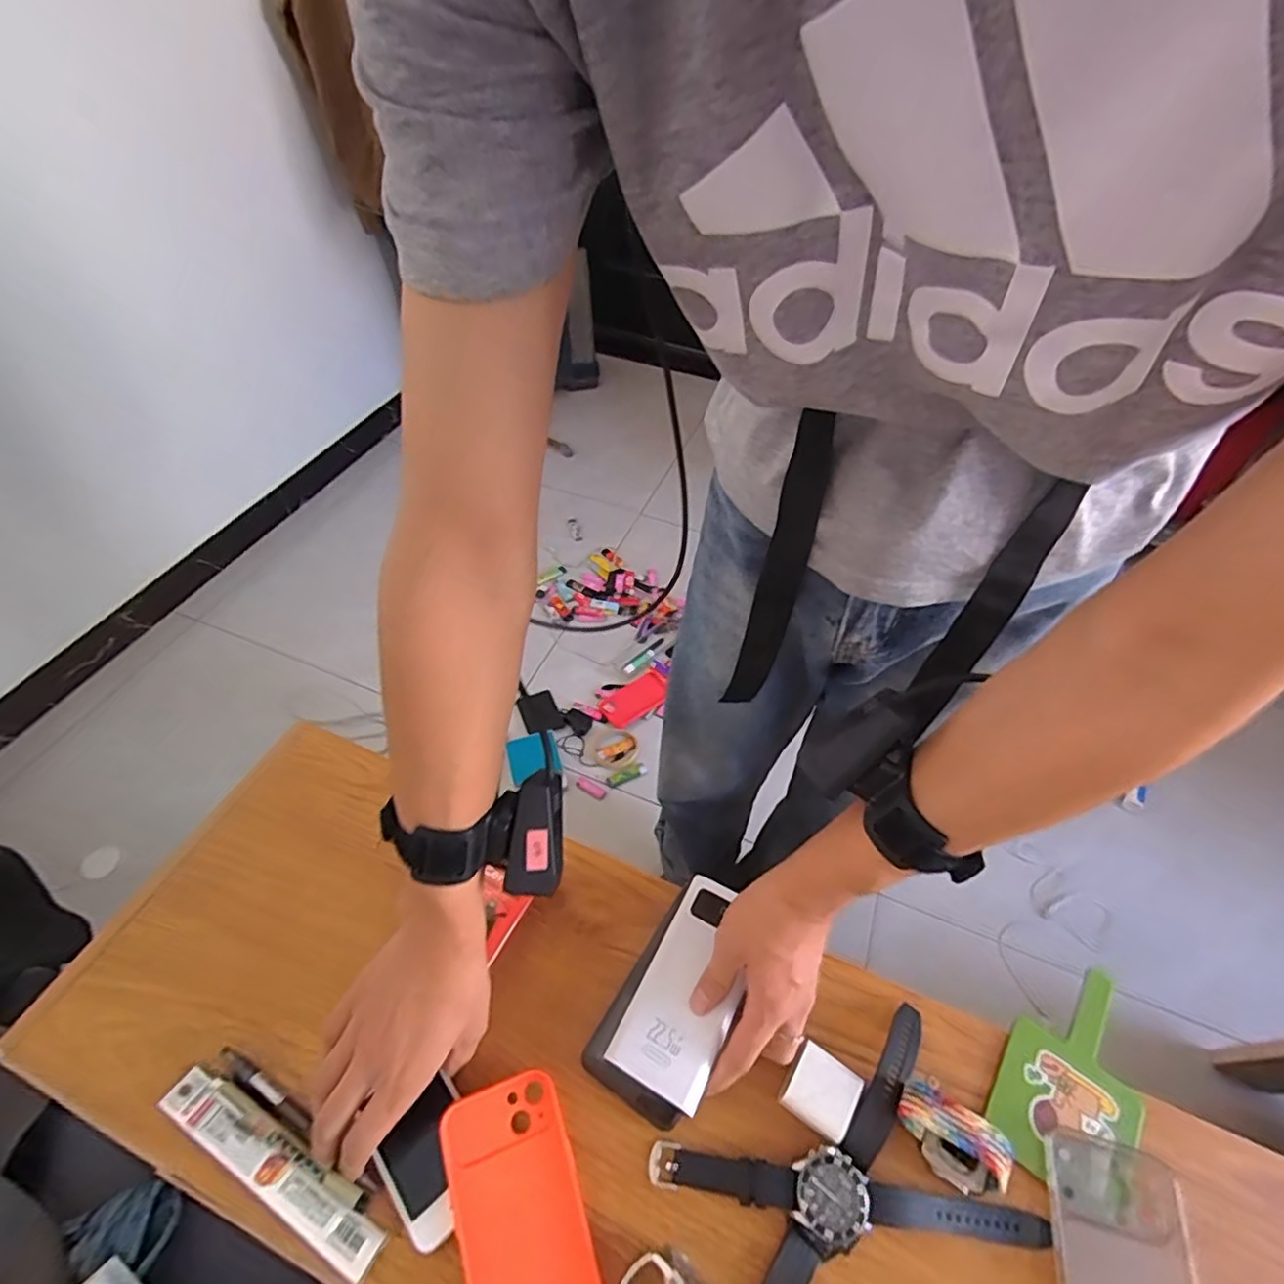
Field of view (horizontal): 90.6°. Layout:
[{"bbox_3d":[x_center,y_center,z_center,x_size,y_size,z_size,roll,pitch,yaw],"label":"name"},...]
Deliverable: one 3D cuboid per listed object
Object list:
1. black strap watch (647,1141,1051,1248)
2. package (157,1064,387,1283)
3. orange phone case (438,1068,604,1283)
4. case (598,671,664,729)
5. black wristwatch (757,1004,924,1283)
[{"bbox_3d":[0.128,0.348,0.399,0.242,0.025,0.039,7,51,3],"label":"black strap watch"},{"bbox_3d":[-0.242,0.340,0.411,0.178,0.011,0.029,26,54,17],"label":"package"},{"bbox_3d":[-0.073,0.356,0.391,0.076,0.016,0.146,-17,54,-16],"label":"orange phone case"},{"bbox_3d":[-0.017,0.124,1.387,0.147,0.014,0.083,-32,59,-26],"label":"case"},{"bbox_3d":[0.123,0.340,0.402,0.038,0.027,0.235,34,57,22],"label":"black wristwatch"}]

